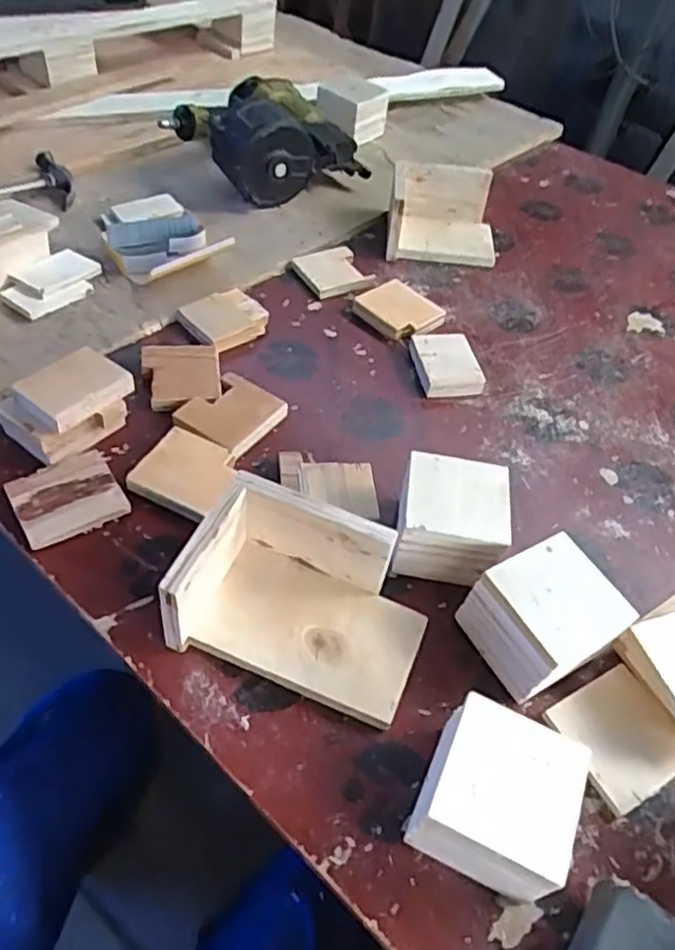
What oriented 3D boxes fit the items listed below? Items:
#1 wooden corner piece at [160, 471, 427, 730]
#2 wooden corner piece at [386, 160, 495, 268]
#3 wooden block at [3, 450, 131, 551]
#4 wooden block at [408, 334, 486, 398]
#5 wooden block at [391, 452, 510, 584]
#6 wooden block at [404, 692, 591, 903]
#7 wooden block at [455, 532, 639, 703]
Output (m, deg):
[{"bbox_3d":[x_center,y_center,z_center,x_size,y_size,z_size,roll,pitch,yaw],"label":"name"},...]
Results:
[{"bbox_3d":[-0.023,0.098,0.553,0.189,0.098,0.128,17,52,7],"label":"wooden corner piece"},{"bbox_3d":[0.144,-0.363,0.973,0.153,0.093,0.128,0,52,-6],"label":"wooden corner piece"},{"bbox_3d":[-0.250,0.022,0.636,0.090,0.014,0.080,-25,58,-23],"label":"wooden block"},{"bbox_3d":[0.129,-0.132,0.818,0.074,0.026,0.100,-8,53,-12],"label":"wooden block"},{"bbox_3d":[0.100,0.047,0.628,0.096,0.082,0.099,12,52,4],"label":"wooden block"},{"bbox_3d":[0.109,0.225,0.478,0.094,0.078,0.099,24,52,11],"label":"wooden block"},{"bbox_3d":[0.170,0.119,0.571,0.099,0.085,0.089,-21,57,-21],"label":"wooden block"}]

